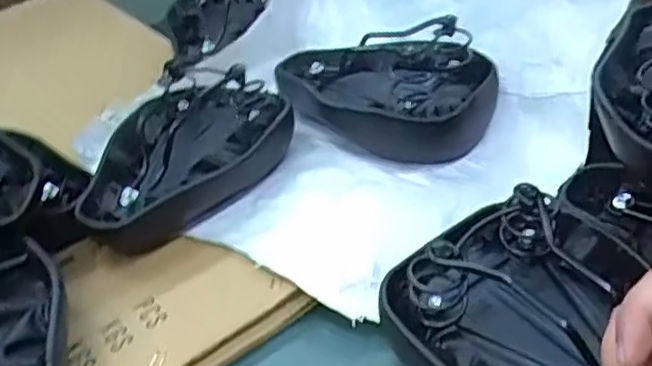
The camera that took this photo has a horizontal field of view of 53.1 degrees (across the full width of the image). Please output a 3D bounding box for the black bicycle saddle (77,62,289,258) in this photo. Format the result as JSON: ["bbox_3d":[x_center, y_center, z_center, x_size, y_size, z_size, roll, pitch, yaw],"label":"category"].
[{"bbox_3d":[-0.160,-0.038,0.708,0.236,0.082,0.175,-25,41,-21],"label":"black bicycle saddle"}]

